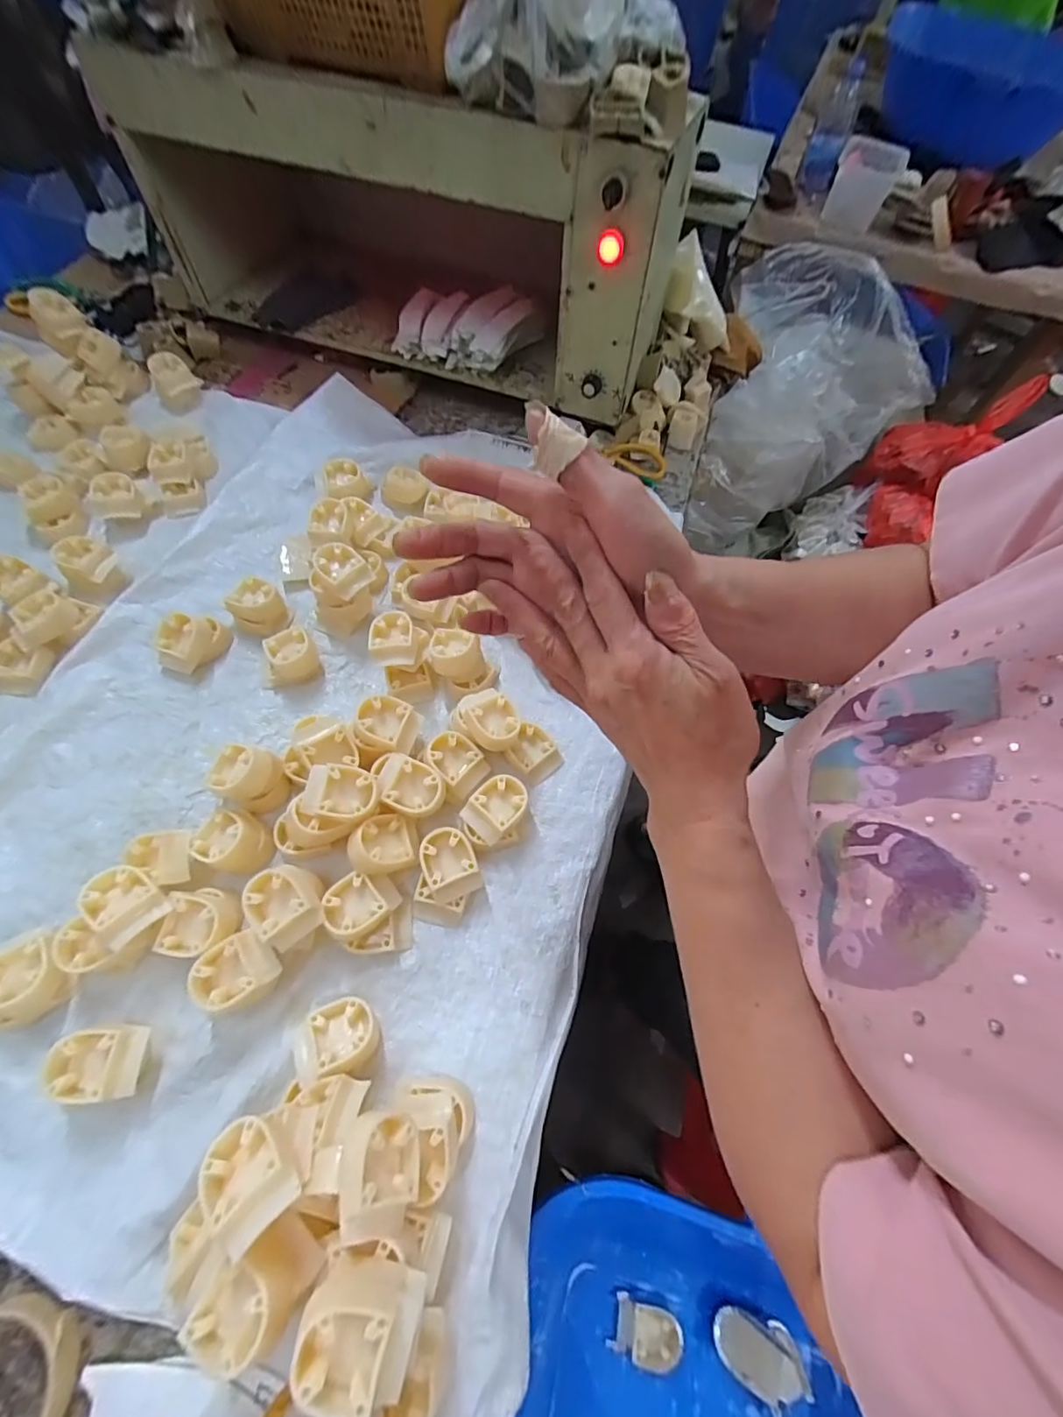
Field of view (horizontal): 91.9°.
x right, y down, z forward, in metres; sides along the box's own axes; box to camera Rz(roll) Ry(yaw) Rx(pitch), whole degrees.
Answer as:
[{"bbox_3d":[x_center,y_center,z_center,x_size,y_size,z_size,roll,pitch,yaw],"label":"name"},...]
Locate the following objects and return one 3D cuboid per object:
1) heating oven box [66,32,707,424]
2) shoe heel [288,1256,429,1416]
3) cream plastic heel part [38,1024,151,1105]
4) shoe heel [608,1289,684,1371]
[{"bbox_3d":[-0.151,-0.689,0.710,0.682,0.280,0.286,21,64,6],"label":"heating oven box"},{"bbox_3d":[-0.097,0.354,0.290,0.062,0.035,0.050,10,63,0],"label":"shoe heel"},{"bbox_3d":[-0.329,0.271,0.395,0.062,0.037,0.050,-3,64,-5],"label":"cream plastic heel part"},{"bbox_3d":[0.119,0.647,0.531,0.070,0.015,0.045,19,64,6],"label":"shoe heel"}]

